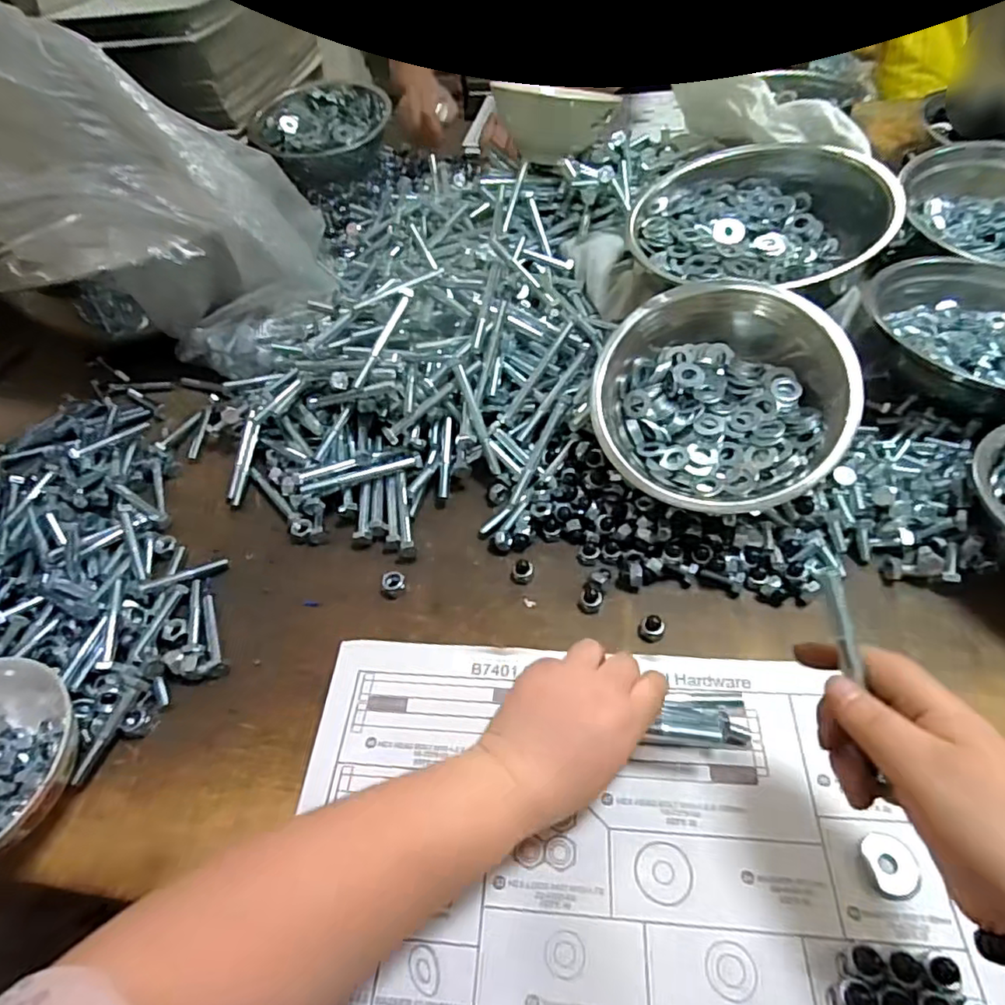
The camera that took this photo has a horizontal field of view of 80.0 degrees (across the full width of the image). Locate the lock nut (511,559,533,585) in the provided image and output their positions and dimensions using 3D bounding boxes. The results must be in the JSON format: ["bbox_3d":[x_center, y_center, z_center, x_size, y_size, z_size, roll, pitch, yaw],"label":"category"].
[{"bbox_3d":[0.015,0.054,0.466,0.017,0.015,0.014,-3,50,4],"label":"lock nut"}]

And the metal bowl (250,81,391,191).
[{"bbox_3d":[-0.275,-0.576,0.938,0.187,0.073,0.193,-3,50,4],"label":"metal bowl"}]

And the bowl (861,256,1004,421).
[{"bbox_3d":[0.438,-0.151,0.540,0.196,0.058,0.192,-10,55,-2],"label":"bowl"}]

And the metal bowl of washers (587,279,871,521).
[{"bbox_3d":[0.170,-0.075,0.477,0.186,0.083,0.186,-44,69,-2],"label":"metal bowl of washers"}]

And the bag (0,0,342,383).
[{"bbox_3d":[-0.332,-0.295,0.585,0.249,0.282,0.180,-7,50,1],"label":"bag"}]

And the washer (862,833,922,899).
[{"bbox_3d":[0.211,0.197,0.324,0.026,0.005,0.031,-3,50,4],"label":"washer"}]

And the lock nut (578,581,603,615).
[{"bbox_3d":[0.066,0.071,0.447,0.018,0.014,0.020,21,56,22],"label":"lock nut"}]

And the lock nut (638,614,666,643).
[{"bbox_3d":[0.106,0.090,0.426,0.018,0.016,0.014,20,56,22],"label":"lock nut"}]

